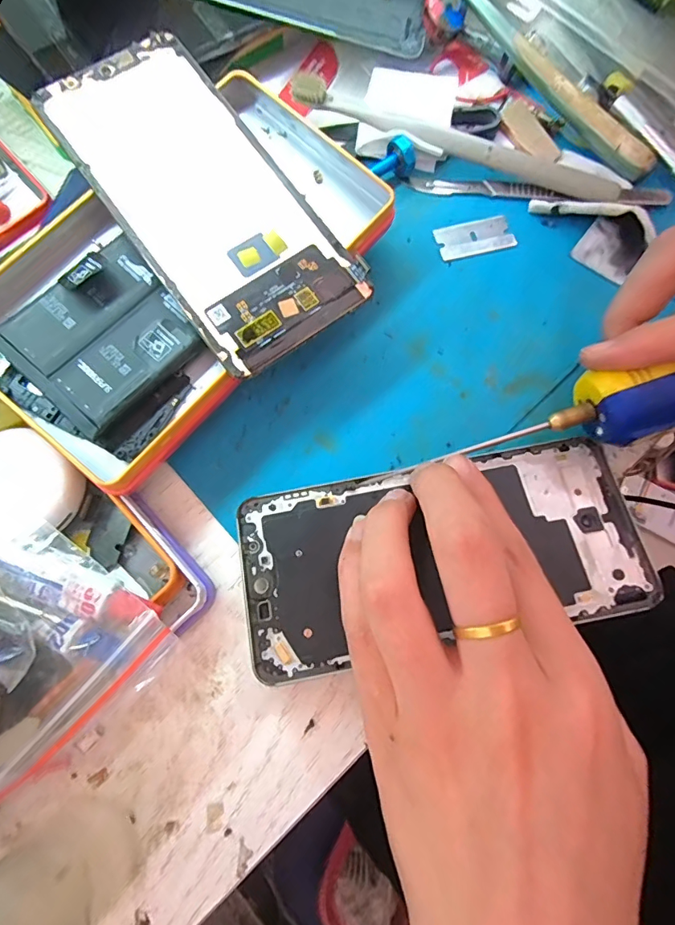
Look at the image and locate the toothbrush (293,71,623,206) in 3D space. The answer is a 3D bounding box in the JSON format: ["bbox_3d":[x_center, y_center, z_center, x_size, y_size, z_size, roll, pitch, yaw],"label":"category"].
[{"bbox_3d":[0.059,-0.162,0.229,0.168,0.020,0.016,21,77,5],"label":"toothbrush"}]

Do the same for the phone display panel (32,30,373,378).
[{"bbox_3d":[-0.057,-0.111,0.190,0.070,0.004,0.151,-37,84,-10],"label":"phone display panel"}]

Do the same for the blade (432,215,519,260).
[{"bbox_3d":[0.069,-0.114,0.227,0.038,0.004,0.019,-13,77,-3],"label":"blade"}]

